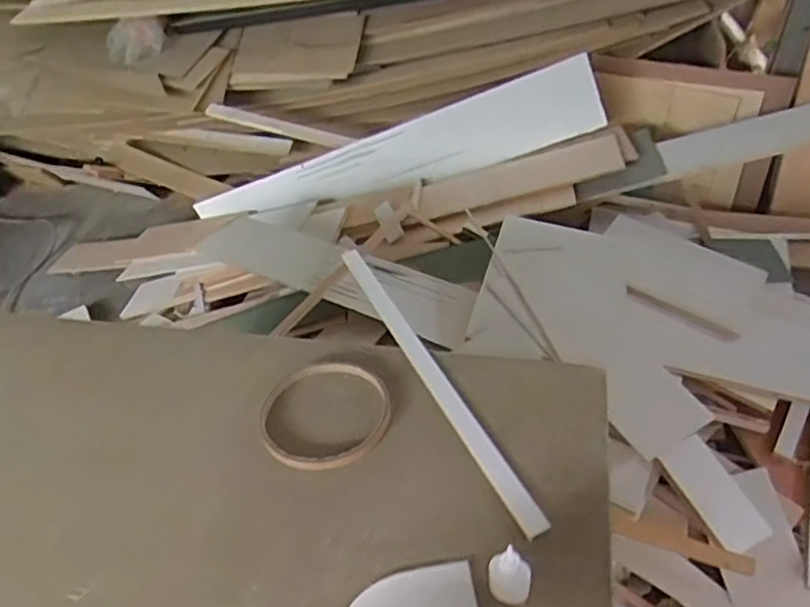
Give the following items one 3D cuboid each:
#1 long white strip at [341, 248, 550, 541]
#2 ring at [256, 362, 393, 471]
[{"bbox_3d":[0.023,0.075,0.895,0.028,0.021,0.578,-20,44,-16],"label":"long white strip"},{"bbox_3d":[-0.104,0.138,0.829,0.166,0.021,0.166,-3,42,3],"label":"ring"}]

